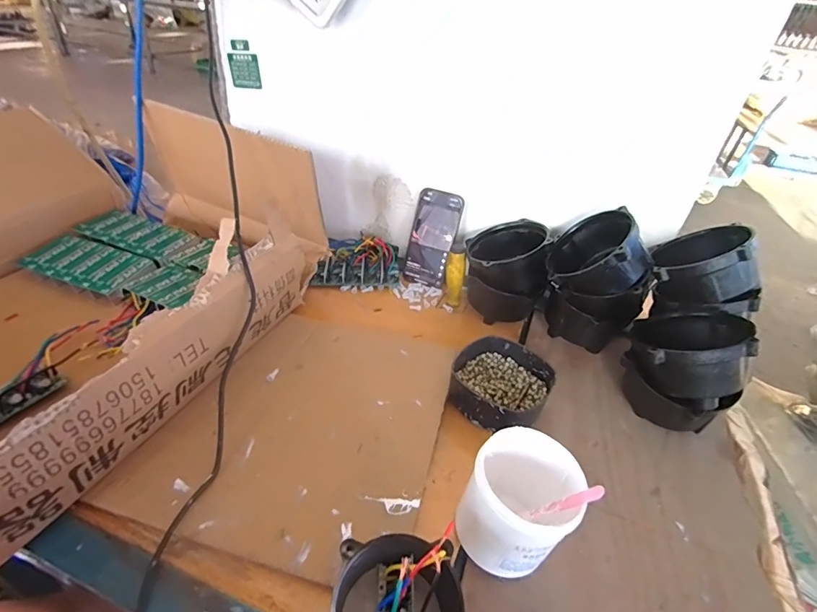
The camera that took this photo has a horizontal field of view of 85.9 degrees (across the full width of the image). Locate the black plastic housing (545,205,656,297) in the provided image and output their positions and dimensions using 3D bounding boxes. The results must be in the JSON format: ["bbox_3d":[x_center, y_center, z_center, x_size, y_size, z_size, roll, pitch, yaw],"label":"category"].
[{"bbox_3d":[0.273,-0.062,0.627,0.127,0.093,0.128,-21,29,39],"label":"black plastic housing"}]

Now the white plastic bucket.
[{"bbox_3d":[0.102,0.188,0.406,0.088,0.109,0.090,4,36,-3],"label":"white plastic bucket"}]

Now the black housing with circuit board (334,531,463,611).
[{"bbox_3d":[-0.006,0.236,0.341,0.098,0.073,0.085,6,36,-1],"label":"black housing with circuit board"}]

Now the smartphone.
[{"bbox_3d":[0.040,-0.119,0.766,0.080,0.161,0.008,21,12,23],"label":"smartphone"}]

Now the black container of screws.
[{"bbox_3d":[0.116,0.104,0.572,0.121,0.050,0.131,32,43,31],"label":"black container of screws"}]

